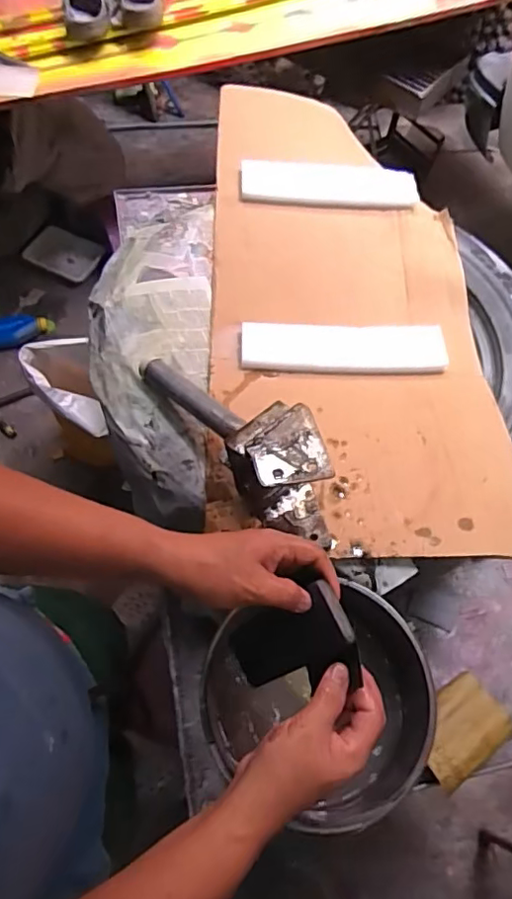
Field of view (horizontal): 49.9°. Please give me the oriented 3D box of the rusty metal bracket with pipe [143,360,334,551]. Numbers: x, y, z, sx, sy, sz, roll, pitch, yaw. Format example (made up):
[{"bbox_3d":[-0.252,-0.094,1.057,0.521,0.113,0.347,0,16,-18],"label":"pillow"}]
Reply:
[{"bbox_3d":[-0.025,-0.036,0.613,0.075,0.141,0.268,-32,67,-17],"label":"rusty metal bracket with pipe"}]

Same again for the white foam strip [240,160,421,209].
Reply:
[{"bbox_3d":[0.119,-0.436,0.906,0.283,0.023,0.084,0,62,-1],"label":"white foam strip"}]

